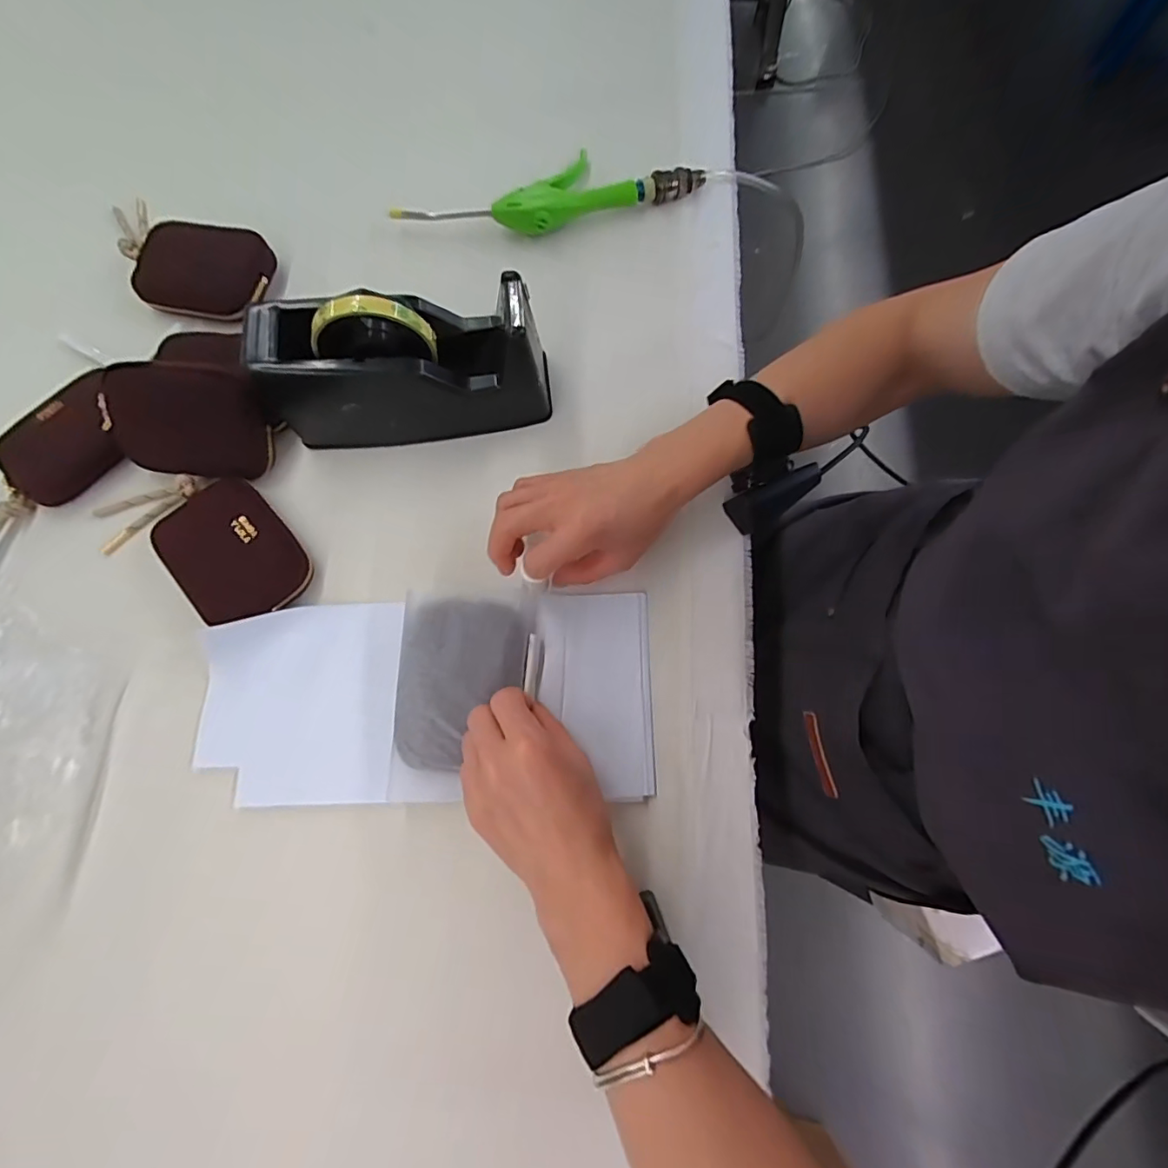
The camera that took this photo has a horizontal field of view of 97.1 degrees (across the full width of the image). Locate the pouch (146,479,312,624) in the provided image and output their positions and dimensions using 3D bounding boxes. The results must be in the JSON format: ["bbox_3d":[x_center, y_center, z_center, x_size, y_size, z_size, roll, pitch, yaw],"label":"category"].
[{"bbox_3d":[-0.265,-0.025,0.388,0.081,0.025,0.112,-43,79,-12],"label":"pouch"}]

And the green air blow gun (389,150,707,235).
[{"bbox_3d":[-0.032,-0.354,0.465,0.273,0.026,0.070,-19,75,-3],"label":"green air blow gun"}]

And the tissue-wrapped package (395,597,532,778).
[{"bbox_3d":[-0.082,0.066,0.345,0.076,0.021,0.110,7,74,0],"label":"tissue-wrapped package"}]

